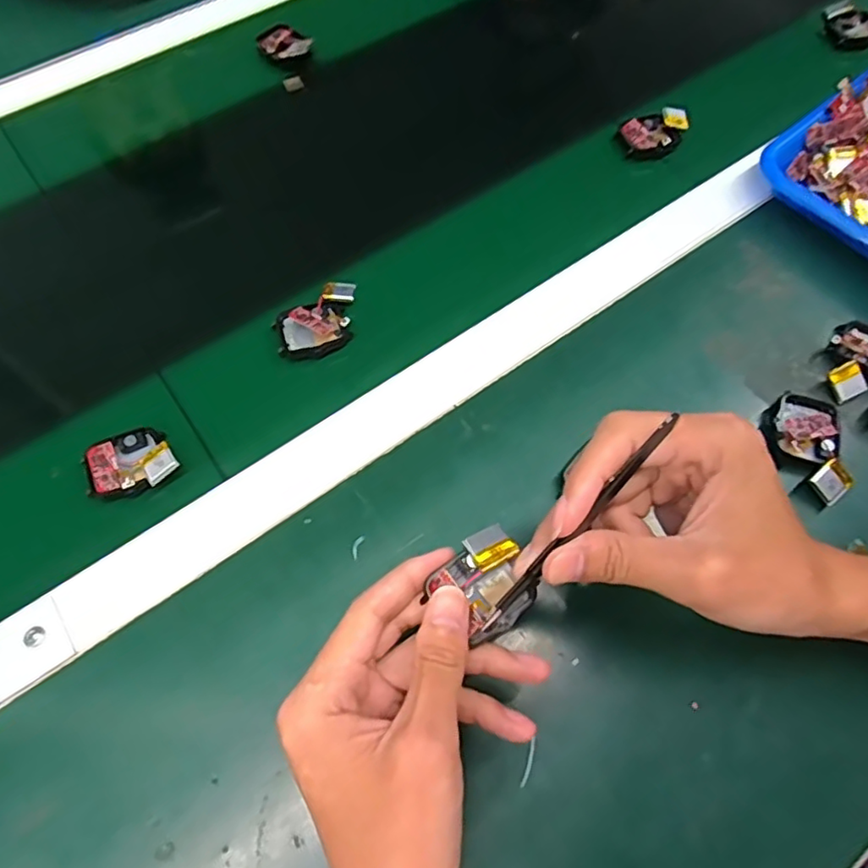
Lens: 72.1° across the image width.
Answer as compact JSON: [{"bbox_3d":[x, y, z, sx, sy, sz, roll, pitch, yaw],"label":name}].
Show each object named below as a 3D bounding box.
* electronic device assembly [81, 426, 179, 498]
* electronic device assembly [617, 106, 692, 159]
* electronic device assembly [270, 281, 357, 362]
[{"bbox_3d":[-0.178,0.016,0.354,0.053,0.019,0.042,-18,66,-9],"label":"electronic device assembly"},{"bbox_3d":[0.179,-0.241,0.480,0.048,0.022,0.040,-9,65,-5],"label":"electronic device assembly"},{"bbox_3d":[-0.076,-0.076,0.402,0.066,0.015,0.041,-38,70,-17],"label":"electronic device assembly"}]

